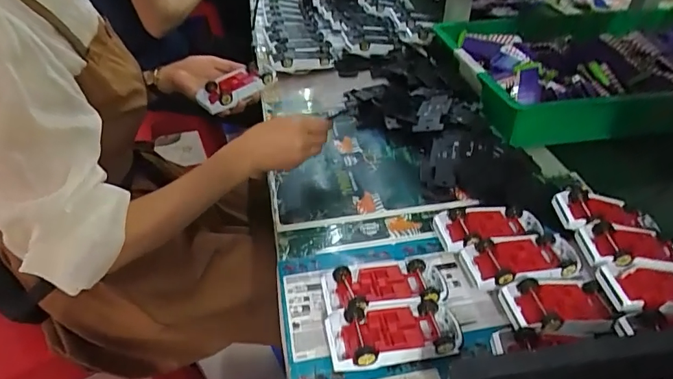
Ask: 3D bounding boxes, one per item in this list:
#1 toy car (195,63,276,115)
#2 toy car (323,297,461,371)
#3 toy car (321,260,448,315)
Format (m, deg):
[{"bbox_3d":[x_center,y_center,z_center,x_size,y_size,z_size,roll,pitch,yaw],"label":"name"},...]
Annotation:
[{"bbox_3d":[-0.157,-0.162,0.729,0.060,0.036,0.122,30,46,29],"label":"toy car"},{"bbox_3d":[0.058,0.144,0.443,0.132,0.037,0.063,-4,39,-6],"label":"toy car"},{"bbox_3d":[0.054,0.110,0.489,0.134,0.036,0.064,-7,40,-9],"label":"toy car"}]

